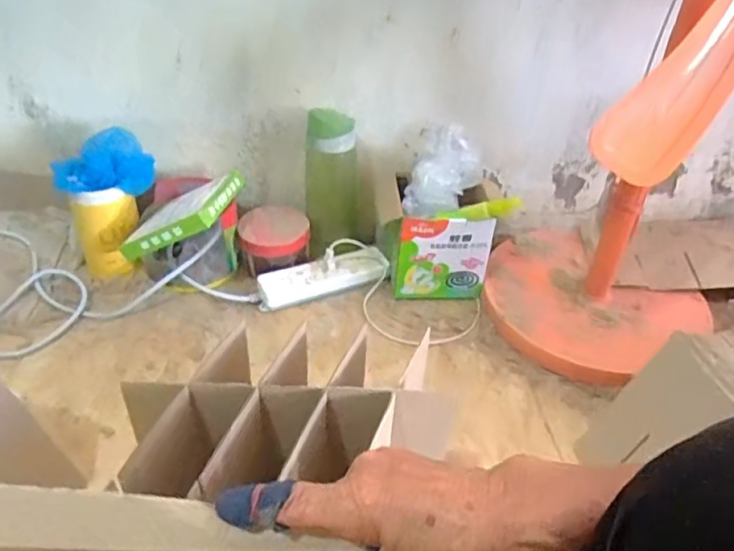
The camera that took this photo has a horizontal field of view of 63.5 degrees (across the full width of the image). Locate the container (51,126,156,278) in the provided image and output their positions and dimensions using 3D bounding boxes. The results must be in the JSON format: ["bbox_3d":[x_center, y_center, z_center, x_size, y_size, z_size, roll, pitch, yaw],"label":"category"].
[{"bbox_3d":[-0.363,-0.096,0.853,0.129,0.193,0.077,-14,41,-20],"label":"container"}]

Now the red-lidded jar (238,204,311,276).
[{"bbox_3d":[-0.141,-0.063,0.908,0.108,0.071,0.119,-7,39,-12],"label":"red-lidded jar"}]

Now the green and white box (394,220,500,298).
[{"bbox_3d":[0.109,-0.025,0.834,0.127,0.131,0.024,-4,39,-8],"label":"green and white box"}]

